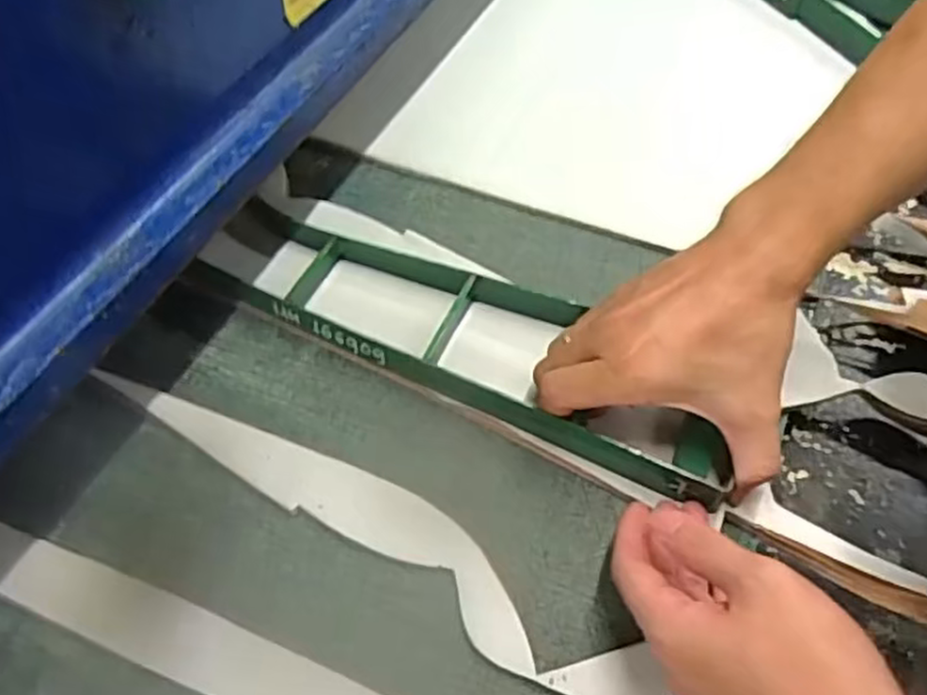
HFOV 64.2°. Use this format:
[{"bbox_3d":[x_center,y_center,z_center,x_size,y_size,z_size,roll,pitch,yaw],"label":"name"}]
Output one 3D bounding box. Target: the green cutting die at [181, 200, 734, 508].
[{"bbox_3d":[-0.001,-0.007,0.461,0.345,0.033,0.095,27,59,16],"label":"green cutting die"}]

